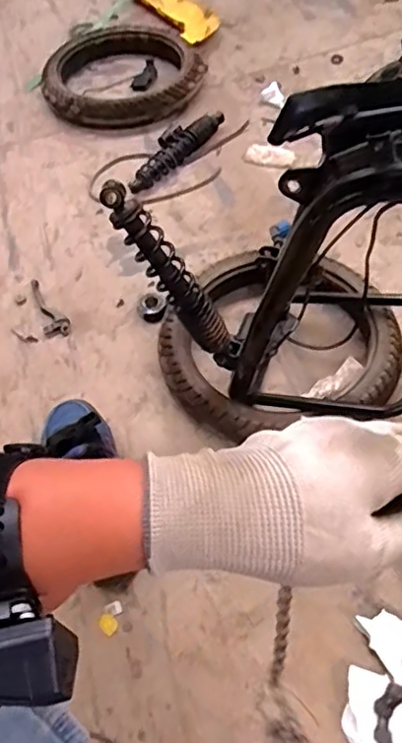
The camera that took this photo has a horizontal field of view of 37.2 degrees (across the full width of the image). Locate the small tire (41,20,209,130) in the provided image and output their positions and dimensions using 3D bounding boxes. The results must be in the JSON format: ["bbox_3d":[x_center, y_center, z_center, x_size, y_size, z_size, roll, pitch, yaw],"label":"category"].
[{"bbox_3d":[-0.189,-0.732,1.452,0.372,0.061,0.408,-10,56,-4],"label":"small tire"}]

